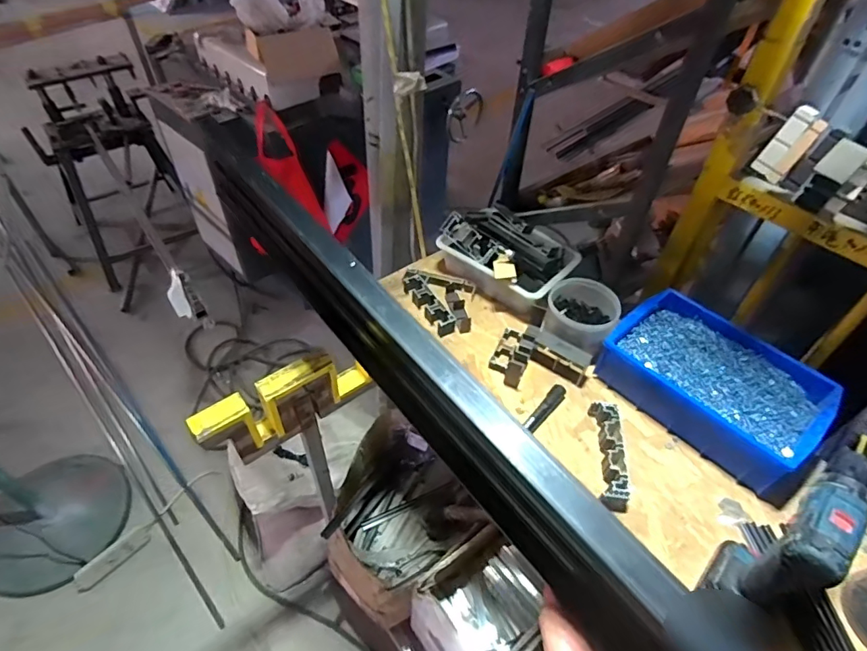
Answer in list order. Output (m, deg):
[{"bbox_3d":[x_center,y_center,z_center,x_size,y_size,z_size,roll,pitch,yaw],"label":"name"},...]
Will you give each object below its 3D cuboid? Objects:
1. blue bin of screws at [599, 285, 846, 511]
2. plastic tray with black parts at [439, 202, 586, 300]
[{"bbox_3d":[0.434,0.081,0.763,0.208,0.074,0.308,-31,56,-28],"label":"blue bin of screws"},{"bbox_3d":[0.151,-0.146,0.945,0.182,0.085,0.244,-33,57,-30],"label":"plastic tray with black parts"}]

